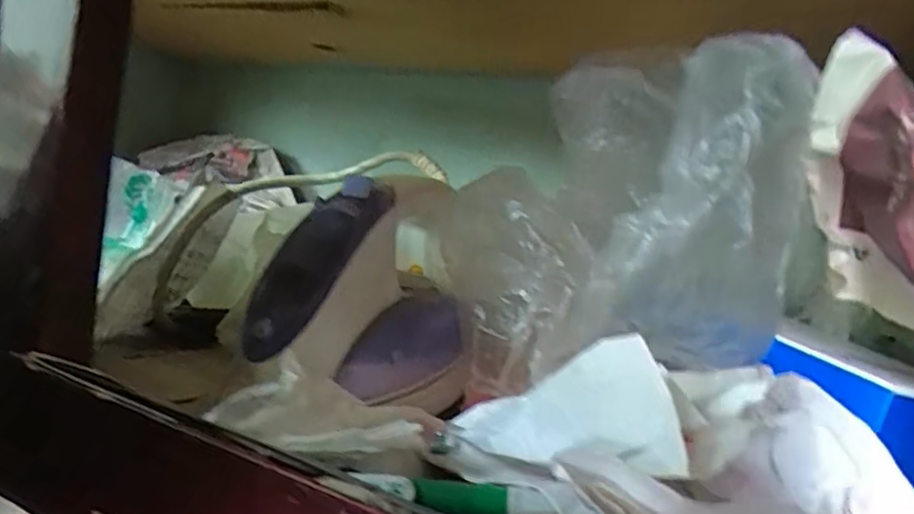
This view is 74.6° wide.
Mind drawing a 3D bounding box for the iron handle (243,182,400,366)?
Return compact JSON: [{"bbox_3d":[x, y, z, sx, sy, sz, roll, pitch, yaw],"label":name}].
[{"bbox_3d":[-0.058,-0.003,0.259,0.027,0.017,0.108,9,45,21],"label":"iron handle"}]

